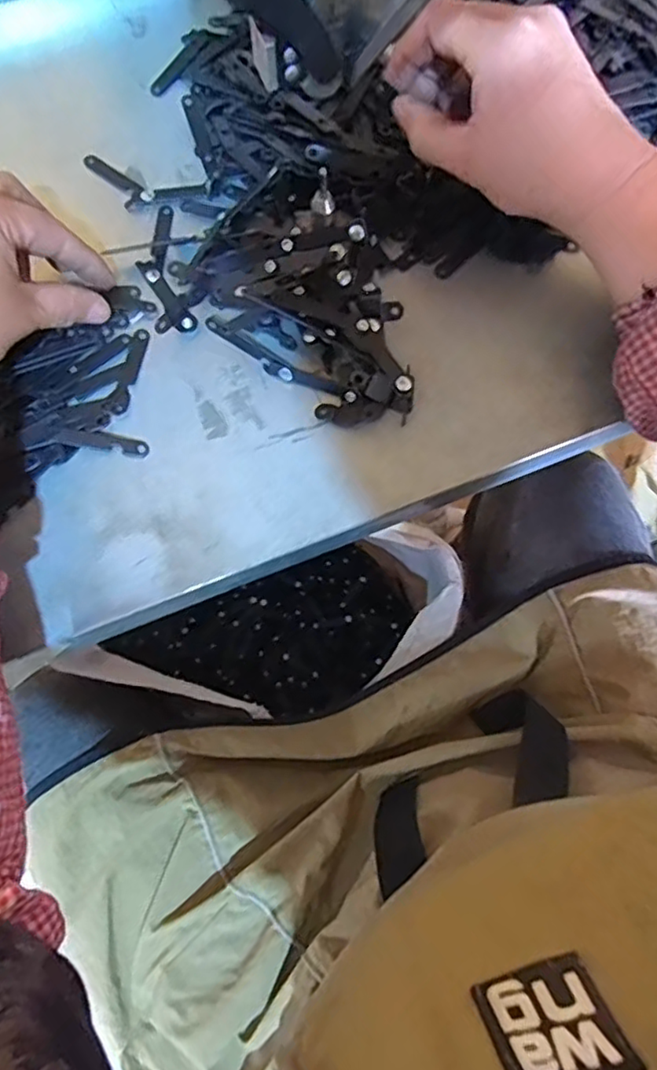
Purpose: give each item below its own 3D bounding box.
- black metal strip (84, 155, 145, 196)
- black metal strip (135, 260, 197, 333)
[{"bbox_3d":[-0.127,-0.212,0.371,0.043,0.004,0.010,36,79,7],"label":"black metal strip"},{"bbox_3d":[-0.090,-0.133,0.348,0.010,0.006,0.052,-35,80,-8],"label":"black metal strip"}]

